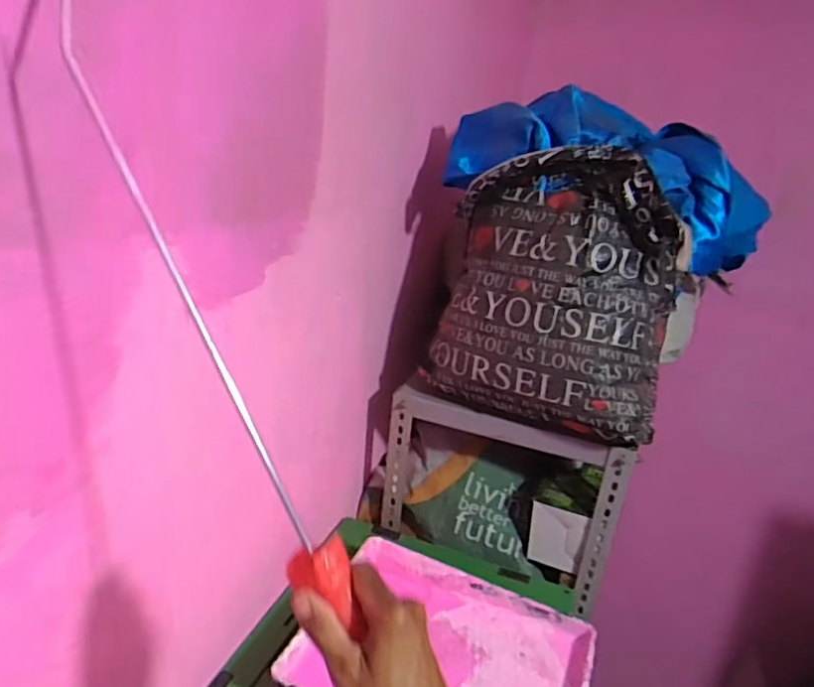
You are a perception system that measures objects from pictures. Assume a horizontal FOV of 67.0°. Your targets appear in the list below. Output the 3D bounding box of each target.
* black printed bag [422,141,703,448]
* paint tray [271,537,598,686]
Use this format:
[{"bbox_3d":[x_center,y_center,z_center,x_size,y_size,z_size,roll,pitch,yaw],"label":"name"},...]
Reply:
[{"bbox_3d":[0.219,-0.075,0.918,0.340,0.368,0.167,18,25,30],"label":"black printed bag"},{"bbox_3d":[0.052,0.416,0.794,0.353,0.091,0.277,13,23,19],"label":"paint tray"}]

